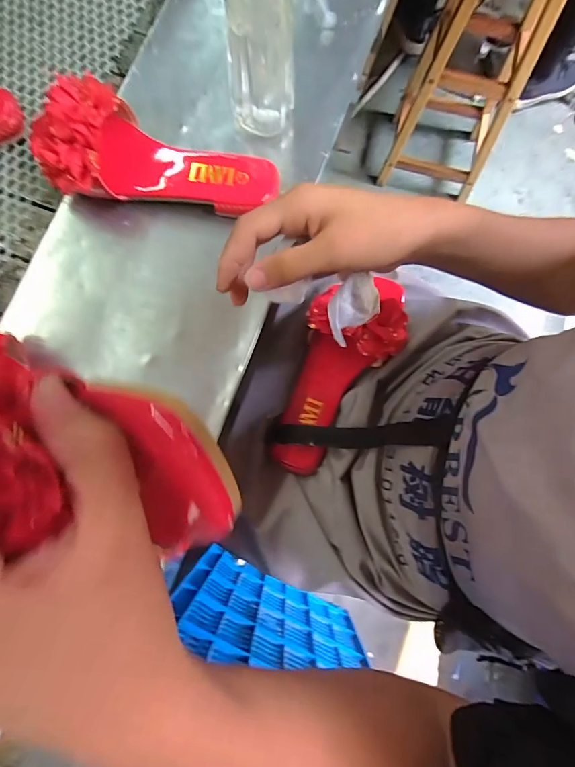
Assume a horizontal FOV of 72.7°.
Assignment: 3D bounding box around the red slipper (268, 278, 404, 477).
[{"bbox_3d":[0.060,-0.001,0.461,0.107,0.085,0.221,16,79,4],"label":"red slipper"}]

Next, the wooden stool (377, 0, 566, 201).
[{"bbox_3d":[0.457,-0.793,0.971,0.276,0.604,0.291,18,80,3],"label":"wooden stool"}]

